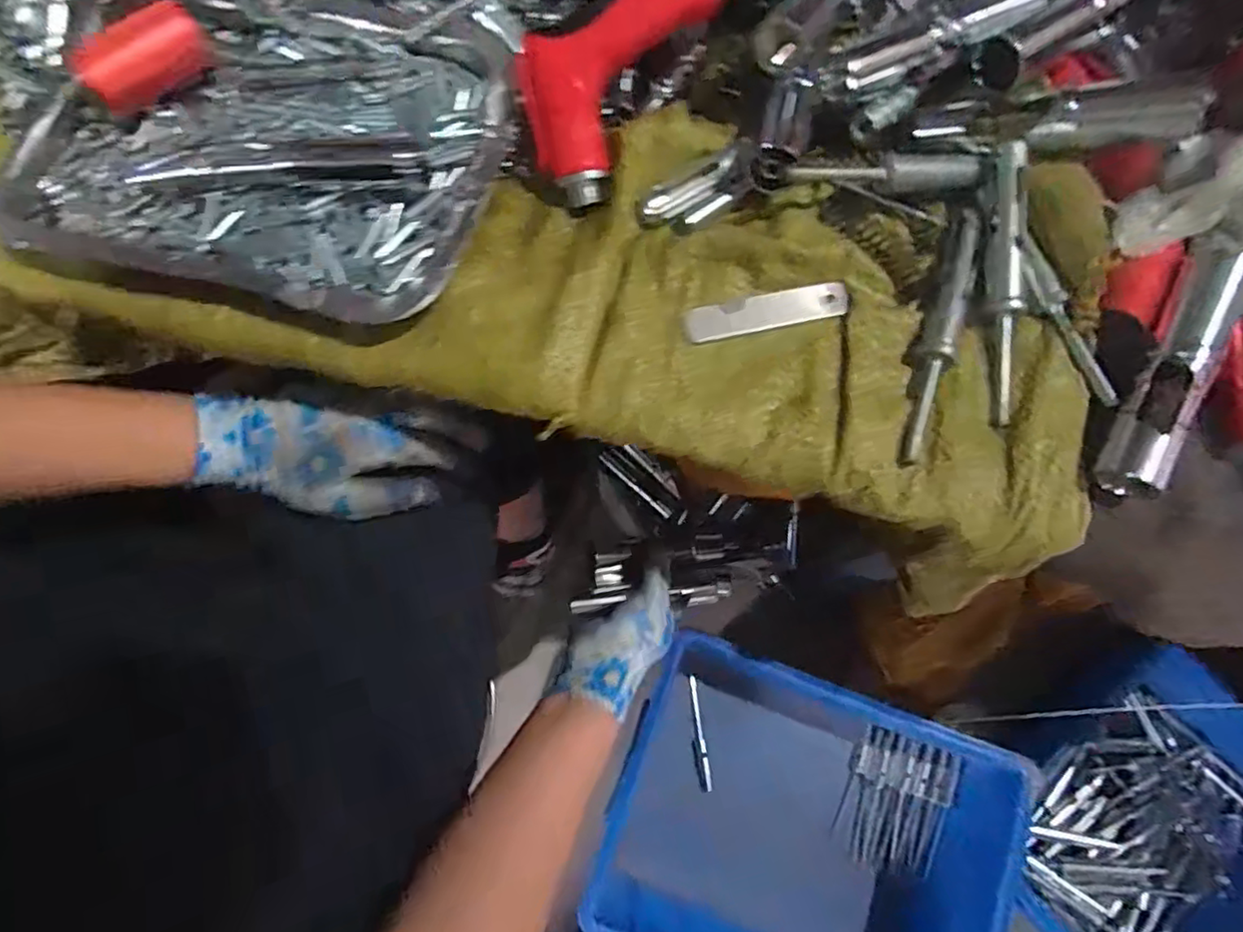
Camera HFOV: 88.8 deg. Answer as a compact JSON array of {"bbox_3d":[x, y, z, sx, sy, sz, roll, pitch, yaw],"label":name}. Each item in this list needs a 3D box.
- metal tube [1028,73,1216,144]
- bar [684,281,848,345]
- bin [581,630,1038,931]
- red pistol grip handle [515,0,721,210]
[{"bbox_3d":[0.244,-0.174,0.313,0.071,0.018,0.023,3,74,19],"label":"metal tube"},{"bbox_3d":[0.076,-0.081,0.333,0.085,0.004,0.020,-12,75,-2],"label":"bar"},{"bbox_3d":[0.170,0.344,0.608,0.341,0.151,0.255,20,76,7],"label":"bin"},{"bbox_3d":[-0.002,-0.209,0.322,0.135,0.045,0.069,-45,77,17],"label":"red pistol grip handle"}]

